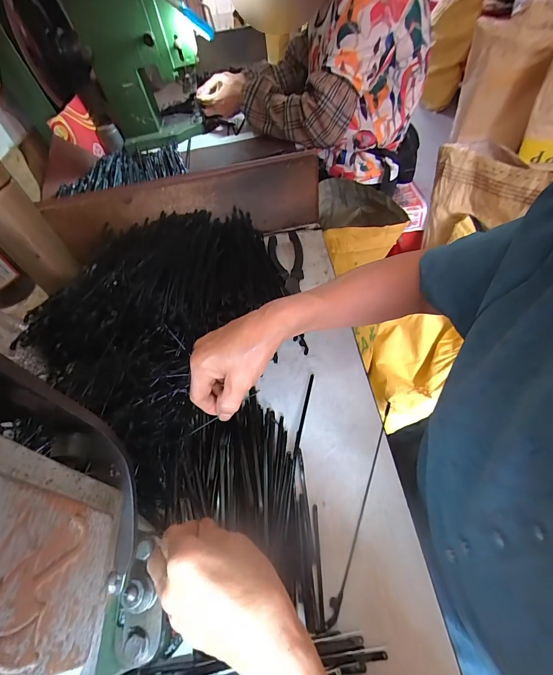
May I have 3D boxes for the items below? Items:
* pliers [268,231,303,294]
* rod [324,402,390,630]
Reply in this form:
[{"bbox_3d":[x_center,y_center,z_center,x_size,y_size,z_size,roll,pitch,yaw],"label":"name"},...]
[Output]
[{"bbox_3d":[0.017,-0.115,0.502,0.050,0.019,0.117,-10,52,1],"label":"pliers"},{"bbox_3d":[0.082,0.149,0.309,0.008,0.007,0.202,16,56,20],"label":"rod"}]

